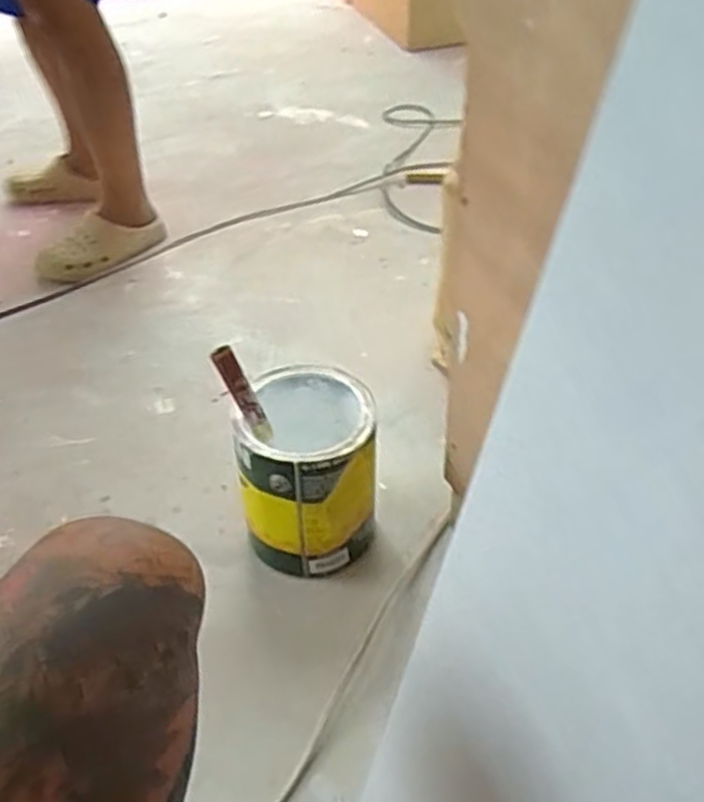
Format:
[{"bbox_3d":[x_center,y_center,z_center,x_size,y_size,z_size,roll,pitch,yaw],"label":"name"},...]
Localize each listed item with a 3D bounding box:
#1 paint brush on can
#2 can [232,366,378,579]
[{"bbox_3d":[-0.119,-0.005,0.881,0.020,0.118,0.021,-3,30,47],"label":"paint brush on can"},{"bbox_3d":[-0.049,0.088,0.960,0.153,0.207,0.171,-1,41,1],"label":"can"}]

